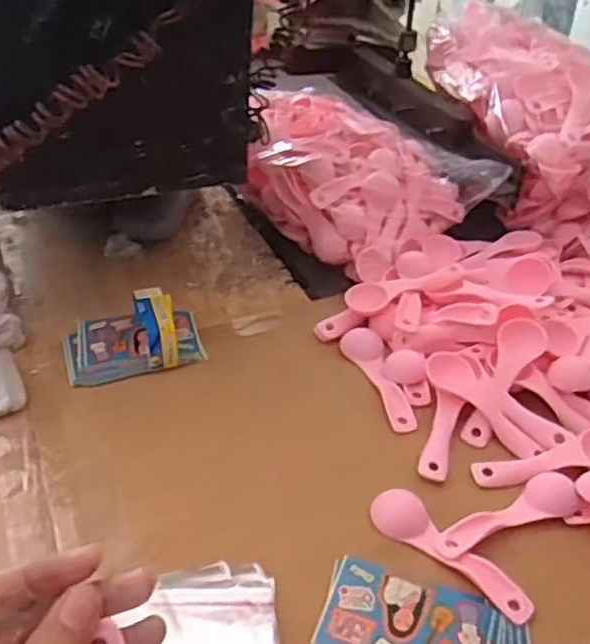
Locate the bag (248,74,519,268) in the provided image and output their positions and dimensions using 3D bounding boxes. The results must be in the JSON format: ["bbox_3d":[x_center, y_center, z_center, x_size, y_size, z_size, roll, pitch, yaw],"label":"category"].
[{"bbox_3d":[0.053,-0.164,0.730,0.198,0.086,0.264,-13,41,-21],"label":"bag"}]

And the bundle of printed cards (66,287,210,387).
[{"bbox_3d":[-0.130,0.008,0.562,0.105,0.033,0.072,-10,40,-18],"label":"bundle of printed cards"}]

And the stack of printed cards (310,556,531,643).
[{"bbox_3d":[0.072,0.176,0.389,0.118,0.005,0.073,14,39,11],"label":"stack of printed cards"}]

